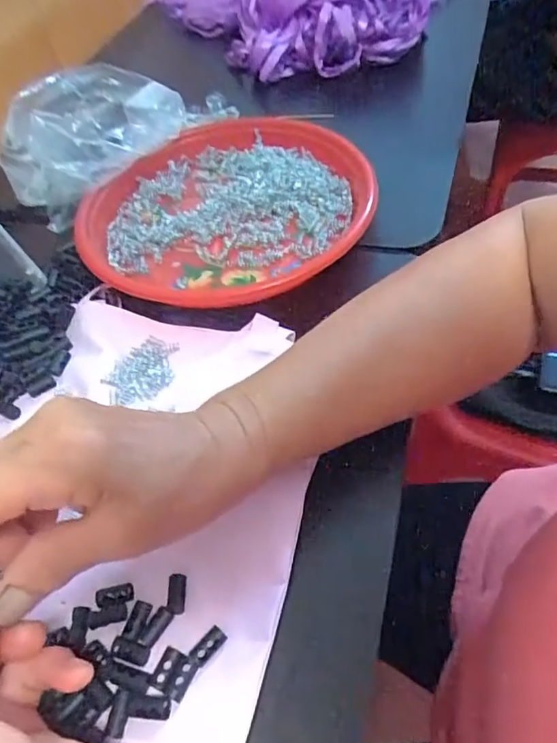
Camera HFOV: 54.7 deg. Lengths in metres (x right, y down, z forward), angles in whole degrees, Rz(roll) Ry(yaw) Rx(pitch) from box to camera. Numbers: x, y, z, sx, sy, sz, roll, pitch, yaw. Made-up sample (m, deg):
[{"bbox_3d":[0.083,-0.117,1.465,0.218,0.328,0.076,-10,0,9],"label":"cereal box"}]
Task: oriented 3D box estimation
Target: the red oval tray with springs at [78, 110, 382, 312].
[{"bbox_3d":[-0.043,-0.143,0.445,0.229,0.028,0.229,-13,52,0],"label":"red oval tray with springs"}]

